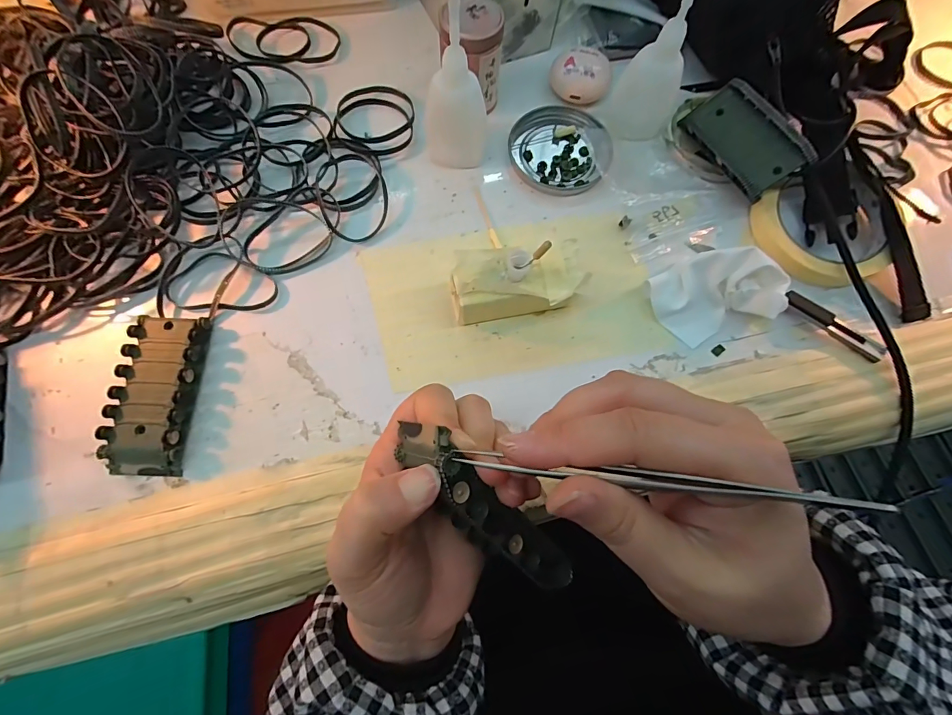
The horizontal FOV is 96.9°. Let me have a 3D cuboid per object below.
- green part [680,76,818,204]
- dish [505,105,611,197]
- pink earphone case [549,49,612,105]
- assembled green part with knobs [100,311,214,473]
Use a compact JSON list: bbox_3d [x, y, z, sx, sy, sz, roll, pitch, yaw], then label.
[{"bbox_3d":[0.195,-0.162,0.307,0.045,0.010,0.091,-34,64,24],"label":"green part"},{"bbox_3d":[0.067,-0.164,0.331,0.077,0.010,0.077,0,73,-1],"label":"dish"},{"bbox_3d":[0.085,-0.227,0.342,0.047,0.019,0.042,9,73,1],"label":"pink earphone case"},{"bbox_3d":[-0.196,0.022,0.260,0.042,0.018,0.096,3,73,-1],"label":"assembled green part with knobs"}]

